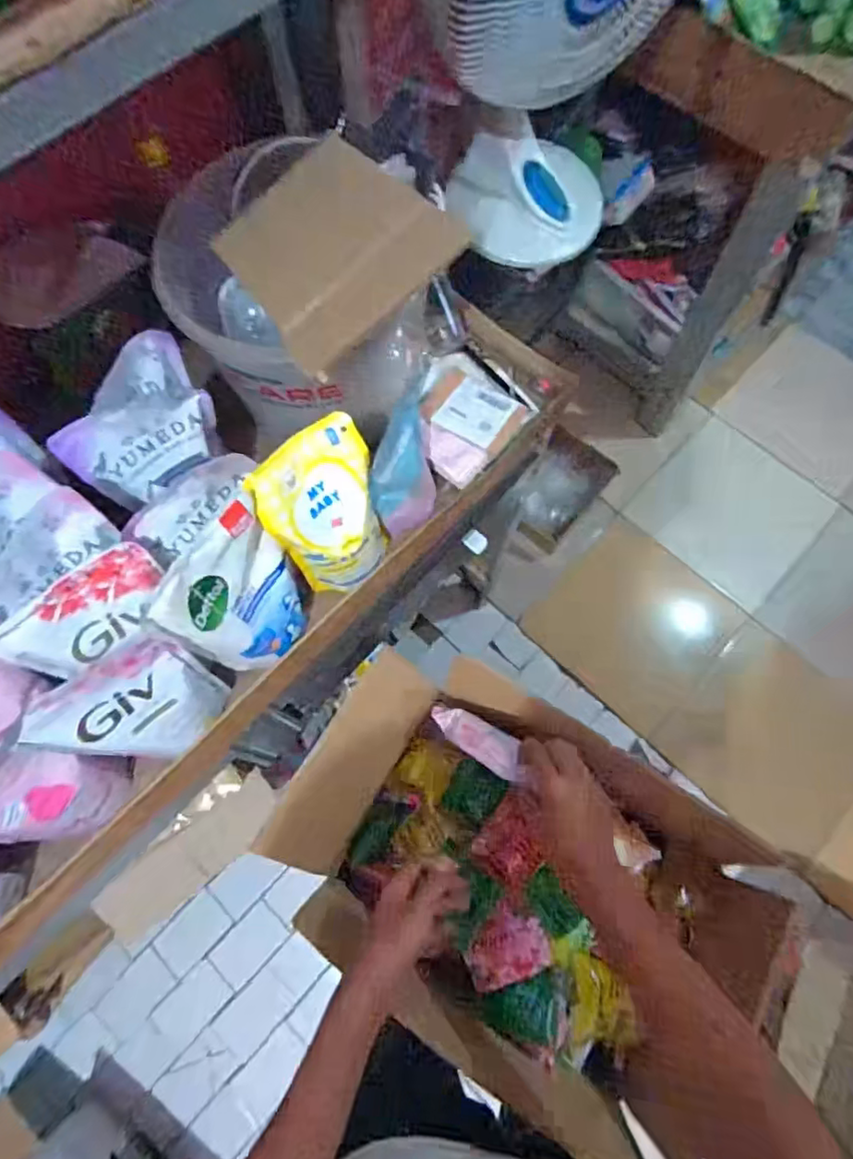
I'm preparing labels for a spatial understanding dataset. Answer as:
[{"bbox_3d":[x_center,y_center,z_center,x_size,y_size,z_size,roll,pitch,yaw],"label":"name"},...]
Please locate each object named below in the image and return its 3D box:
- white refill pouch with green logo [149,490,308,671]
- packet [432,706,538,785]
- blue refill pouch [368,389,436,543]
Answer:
[{"bbox_3d":[-0.161,0.017,0.546,0.067,0.156,0.123,28,74,10],"label":"white refill pouch with green logo"},{"bbox_3d":[0.056,0.175,0.669,0.040,0.170,0.017,-46,114,-14],"label":"packet"},{"bbox_3d":[-0.022,-0.117,0.628,0.063,0.116,0.118,-1,71,0],"label":"blue refill pouch"}]

